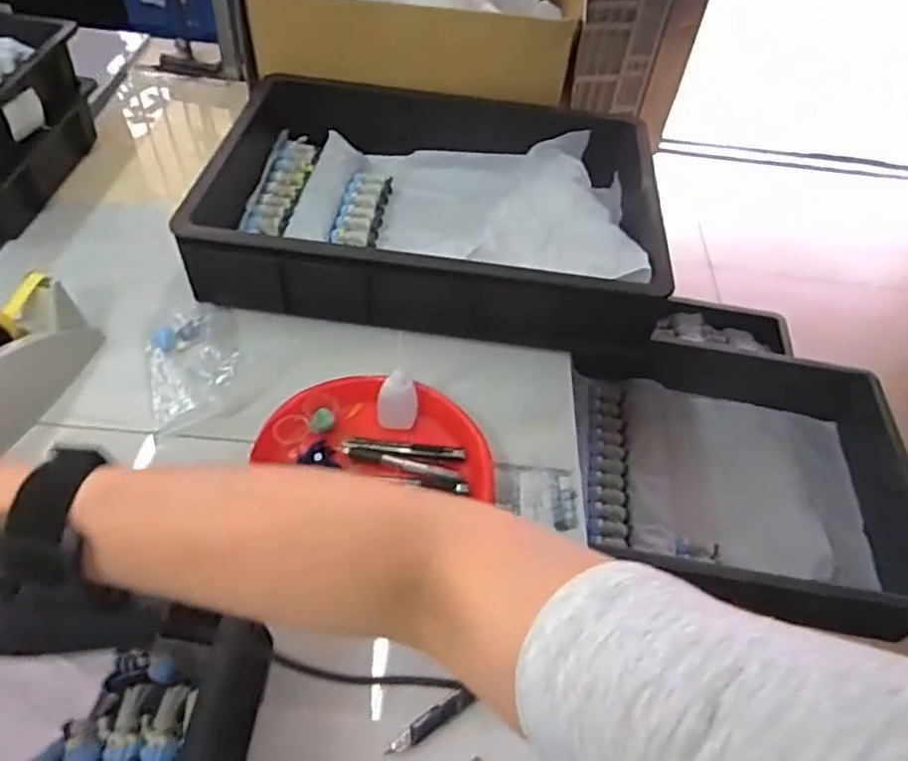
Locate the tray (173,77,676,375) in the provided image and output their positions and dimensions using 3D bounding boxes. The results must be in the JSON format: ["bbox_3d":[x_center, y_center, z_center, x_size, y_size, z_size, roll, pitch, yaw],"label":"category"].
[{"bbox_3d":[-0.022,-0.259,0.922,0.578,0.126,0.434,7,50,0],"label":"tray"}]

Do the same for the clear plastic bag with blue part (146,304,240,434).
[{"bbox_3d":[-0.306,-0.029,0.755,0.103,0.046,0.163,-12,52,-15],"label":"clear plastic bag with blue part"}]

